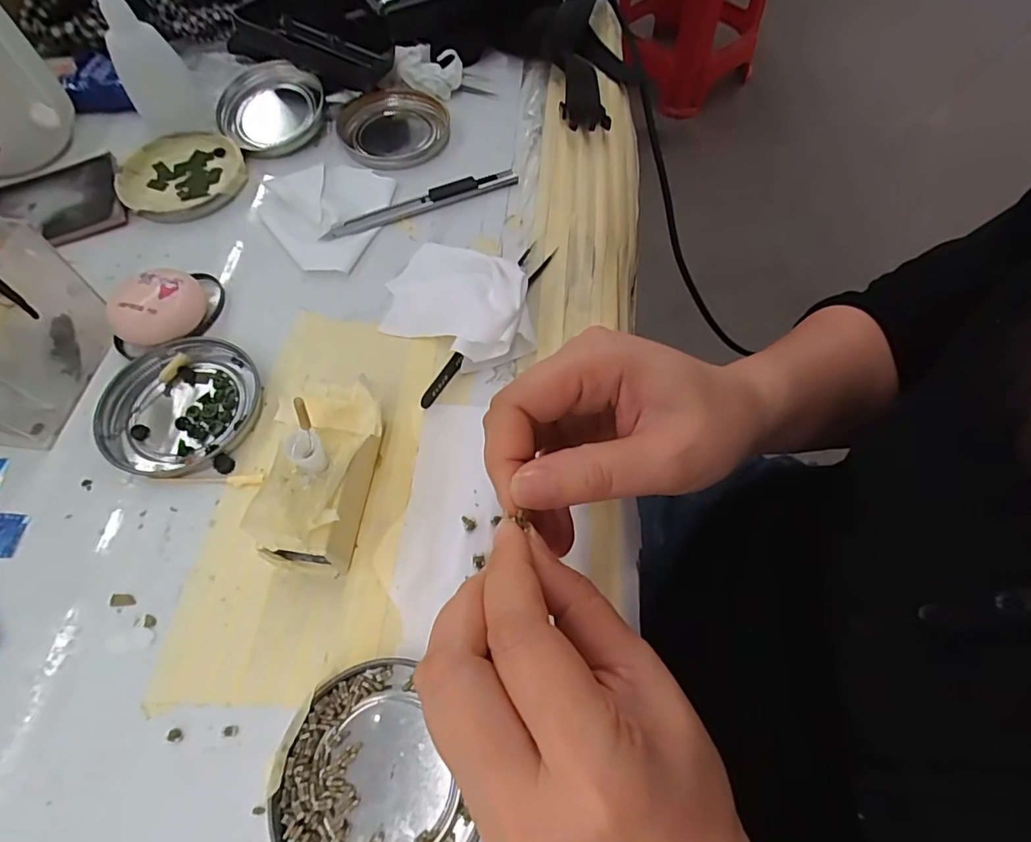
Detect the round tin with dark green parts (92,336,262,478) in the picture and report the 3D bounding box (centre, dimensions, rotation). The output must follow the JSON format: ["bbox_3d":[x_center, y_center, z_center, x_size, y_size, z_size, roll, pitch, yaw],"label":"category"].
[{"bbox_3d":[-0.176,-0.009,0.272,0.075,0.008,0.076,0,63,0],"label":"round tin with dark green parts"}]

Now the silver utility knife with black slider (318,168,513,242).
[{"bbox_3d":[-0.061,-0.142,0.339,0.129,0.007,0.013,-21,65,-10],"label":"silver utility knife with black slider"}]

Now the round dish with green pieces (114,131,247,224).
[{"bbox_3d":[-0.223,-0.164,0.351,0.078,0.011,0.078,0,63,0],"label":"round dish with green pieces"}]

